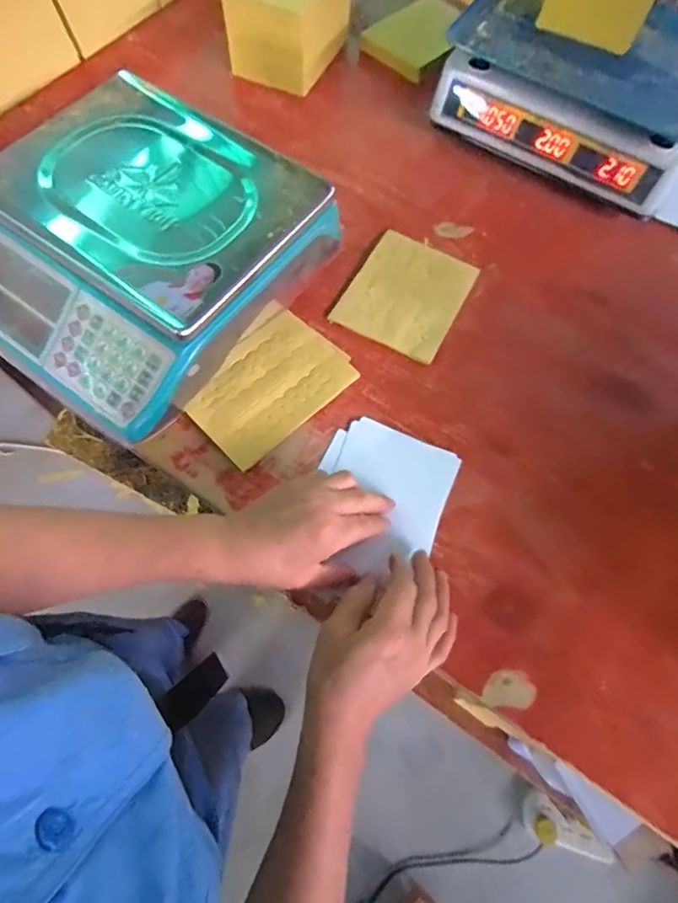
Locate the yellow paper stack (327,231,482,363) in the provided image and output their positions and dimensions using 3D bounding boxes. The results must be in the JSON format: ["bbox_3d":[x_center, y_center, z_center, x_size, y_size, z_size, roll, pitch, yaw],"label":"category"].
[{"bbox_3d":[0.080,-0.186,0.561,0.125,0.006,0.154,27,70,10],"label":"yellow paper stack"}]

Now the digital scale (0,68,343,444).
[{"bbox_3d":[-0.209,-0.206,0.502,0.294,0.121,0.312,33,71,12],"label":"digital scale"}]

